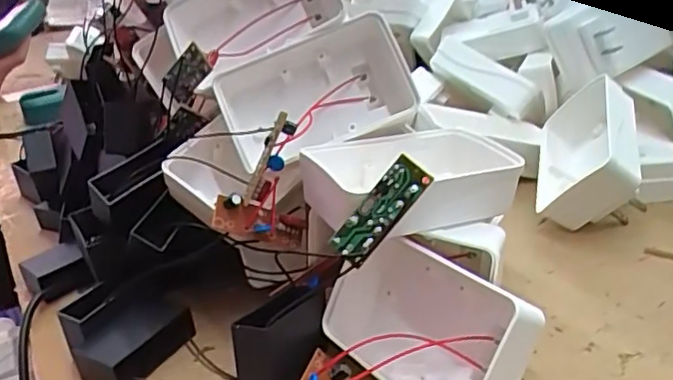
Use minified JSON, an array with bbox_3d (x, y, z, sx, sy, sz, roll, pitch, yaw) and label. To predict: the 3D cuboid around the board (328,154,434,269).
[{"bbox_3d":[0.017,0.008,0.237,0.015,0.044,0.004,41,3,11],"label":"board"}]

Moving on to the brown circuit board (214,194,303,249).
[{"bbox_3d":[-0.035,0.017,0.290,0.046,0.021,0.010,20,11,-31],"label":"brown circuit board"}]

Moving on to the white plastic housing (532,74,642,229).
[{"bbox_3d":[0.151,-0.023,0.372,0.031,0.062,0.097,29,46,-7],"label":"white plastic housing"}]

